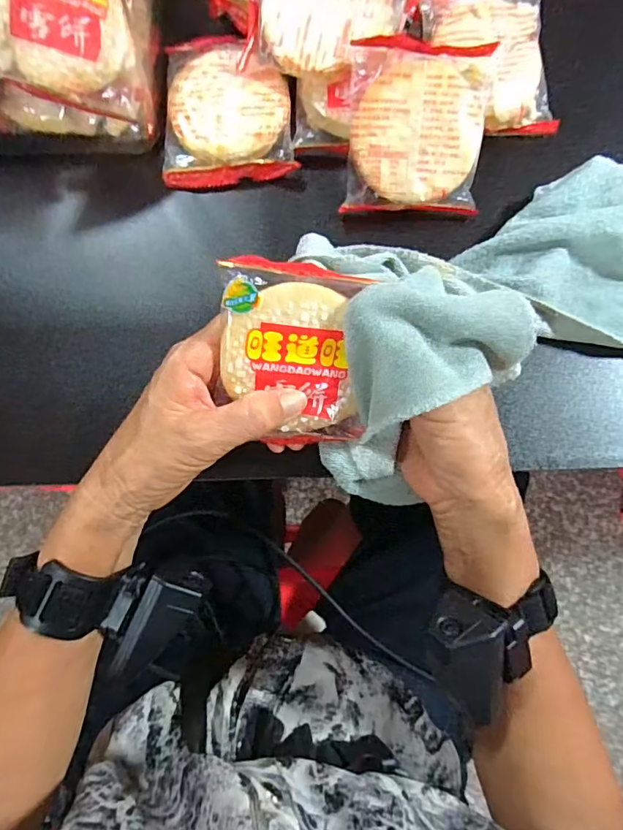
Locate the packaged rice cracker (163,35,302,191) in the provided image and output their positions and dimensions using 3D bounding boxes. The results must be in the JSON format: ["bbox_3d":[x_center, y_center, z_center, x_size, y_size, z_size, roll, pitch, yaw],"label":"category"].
[{"bbox_3d":[-0.057,-0.204,0.329,0.084,0.021,0.101,-7,81,-2],"label":"packaged rice cracker"}]

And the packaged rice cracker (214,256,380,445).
[{"bbox_3d":[-0.008,-0.028,0.254,0.072,0.014,0.094,3,114,-5],"label":"packaged rice cracker"}]

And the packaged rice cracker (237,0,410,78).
[{"bbox_3d":[0.009,-0.255,0.310,0.096,0.009,0.082,12,81,1],"label":"packaged rice cracker"}]

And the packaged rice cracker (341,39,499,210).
[{"bbox_3d":[0.066,-0.179,0.312,0.084,0.014,0.098,4,103,-2],"label":"packaged rice cracker"}]

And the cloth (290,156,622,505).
[{"bbox_3d":[0.129,-0.063,0.299,0.278,0.088,0.137,-21,82,-18],"label":"cloth"}]

